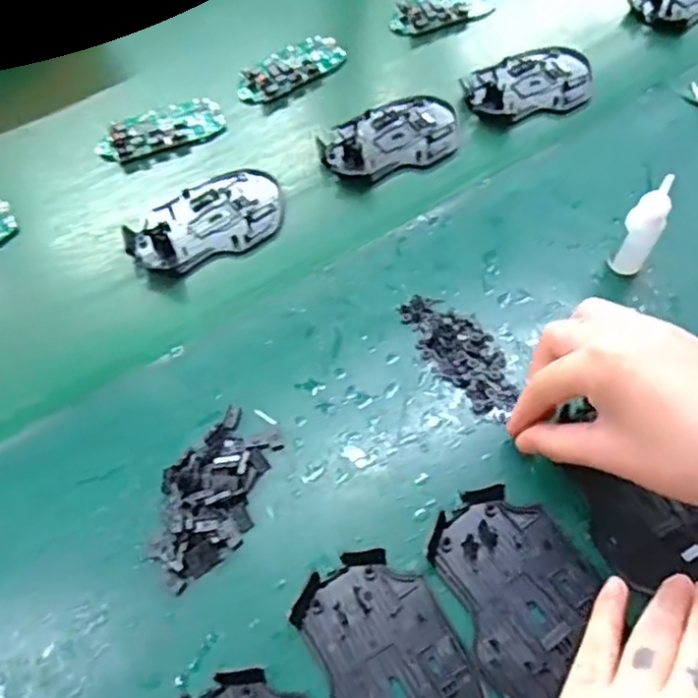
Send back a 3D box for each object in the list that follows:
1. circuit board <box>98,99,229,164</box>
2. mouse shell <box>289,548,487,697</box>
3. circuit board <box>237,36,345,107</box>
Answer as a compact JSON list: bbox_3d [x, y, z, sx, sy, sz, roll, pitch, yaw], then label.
[{"bbox_3d":[-0.149,-0.175,0.519,0.098,0.014,0.043,-26,61,-13],"label":"circuit board"},{"bbox_3d":[0.022,0.154,0.308,0.070,0.010,0.113,-23,60,-12],"label":"mouse shell"},{"bbox_3d":[-0.049,-0.238,0.556,0.100,0.010,0.049,-31,62,-16],"label":"circuit board"}]

